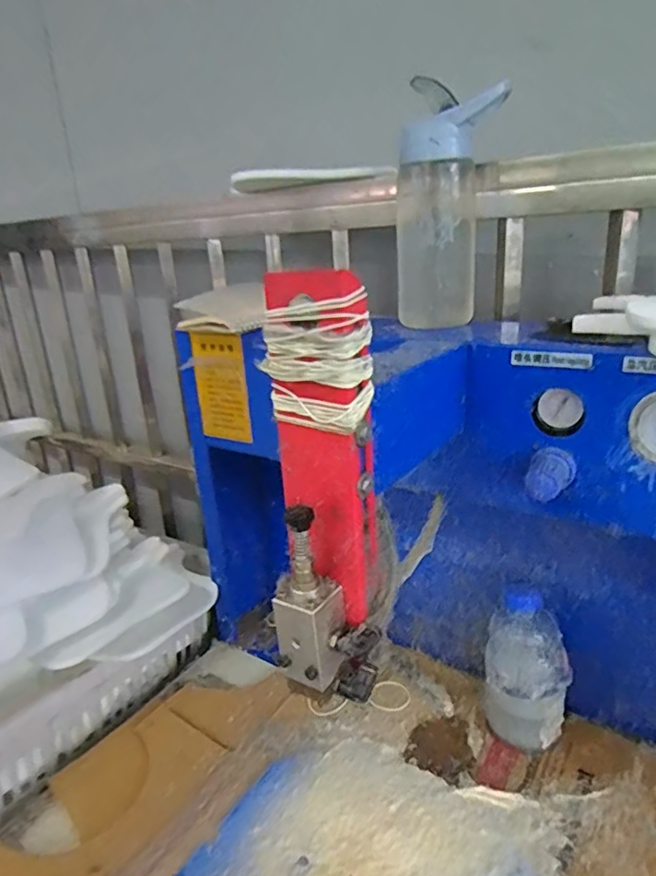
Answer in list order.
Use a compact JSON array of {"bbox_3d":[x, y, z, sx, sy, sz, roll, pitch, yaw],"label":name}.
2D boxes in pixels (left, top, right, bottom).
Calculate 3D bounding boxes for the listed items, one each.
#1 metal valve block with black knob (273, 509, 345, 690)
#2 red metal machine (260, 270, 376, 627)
[{"bbox_3d":[-0.014,0.104,0.365,0.041,0.119,0.031,4,22,17],"label":"metal valve block with black knob"},{"bbox_3d":[-0.002,0.008,0.361,0.063,0.221,0.034,6,22,26],"label":"red metal machine"}]

